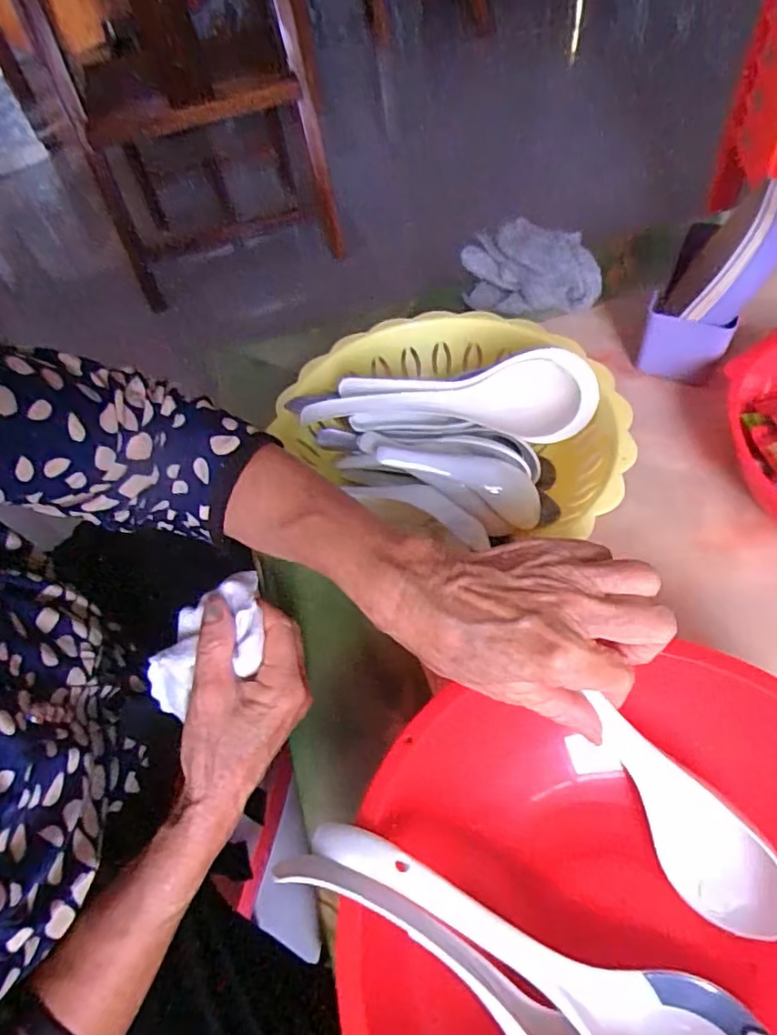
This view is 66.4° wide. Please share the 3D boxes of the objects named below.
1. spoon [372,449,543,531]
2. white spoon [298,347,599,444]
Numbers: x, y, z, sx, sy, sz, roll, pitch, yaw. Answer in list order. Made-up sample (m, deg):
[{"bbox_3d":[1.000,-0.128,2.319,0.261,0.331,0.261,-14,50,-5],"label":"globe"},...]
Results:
[{"bbox_3d":[0.052,-0.025,0.406,0.119,0.020,0.042,17,56,-11],"label":"spoon"},{"bbox_3d":[0.045,-0.079,0.423,0.208,0.033,0.050,-10,54,1],"label":"white spoon"}]

